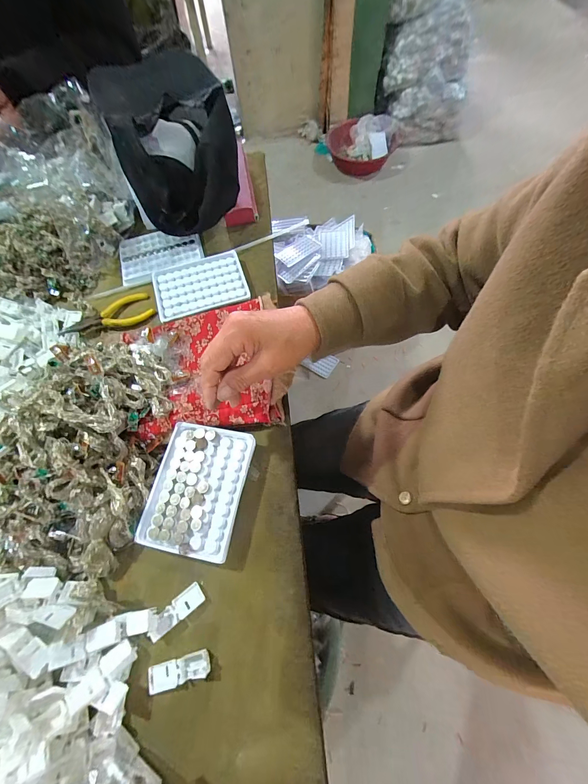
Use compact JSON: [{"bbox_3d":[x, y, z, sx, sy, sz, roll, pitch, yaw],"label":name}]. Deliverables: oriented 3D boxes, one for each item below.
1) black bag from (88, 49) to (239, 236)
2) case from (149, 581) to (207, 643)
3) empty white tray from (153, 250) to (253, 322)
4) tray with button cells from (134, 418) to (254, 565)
[{"bbox_3d":[-0.163,-0.343,0.454,0.162,0.156,0.157,-21,67,-7],"label":"black bag"},{"bbox_3d":[-0.113,0.210,0.296,0.054,0.011,0.020,-39,70,-14],"label":"case"},{"bbox_3d":[-0.136,-0.154,0.452,0.131,0.008,0.098,-17,67,-5],"label":"empty white tray"},{"bbox_3d":[-0.102,0.102,0.336,0.093,0.024,0.128,10,67,7],"label":"tray with button cells"}]

